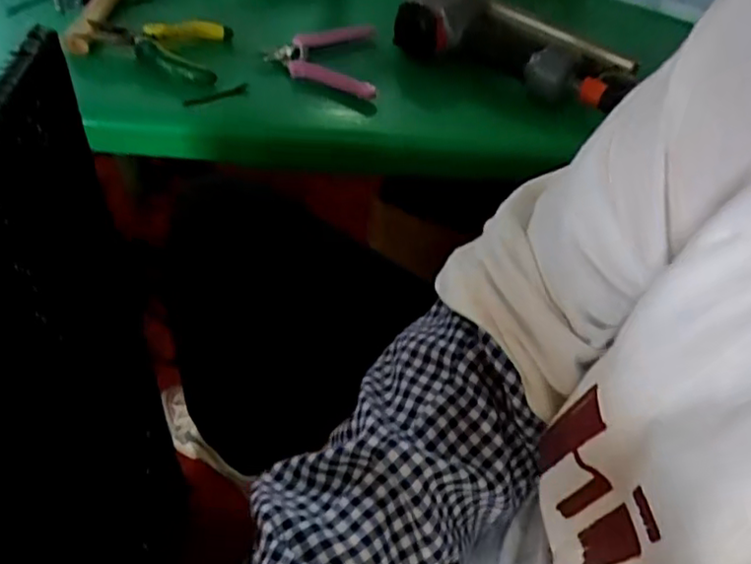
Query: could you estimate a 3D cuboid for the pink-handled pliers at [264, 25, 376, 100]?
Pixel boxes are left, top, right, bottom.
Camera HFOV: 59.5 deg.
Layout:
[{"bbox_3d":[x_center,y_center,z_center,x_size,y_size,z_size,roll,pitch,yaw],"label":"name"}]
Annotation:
[{"bbox_3d":[-0.055,-0.240,0.695,0.111,0.020,0.136,4,48,-2],"label":"pink-handled pliers"}]

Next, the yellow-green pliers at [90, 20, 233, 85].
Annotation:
[{"bbox_3d":[-0.221,-0.241,0.669,0.134,0.027,0.085,1,49,-6],"label":"yellow-green pliers"}]

